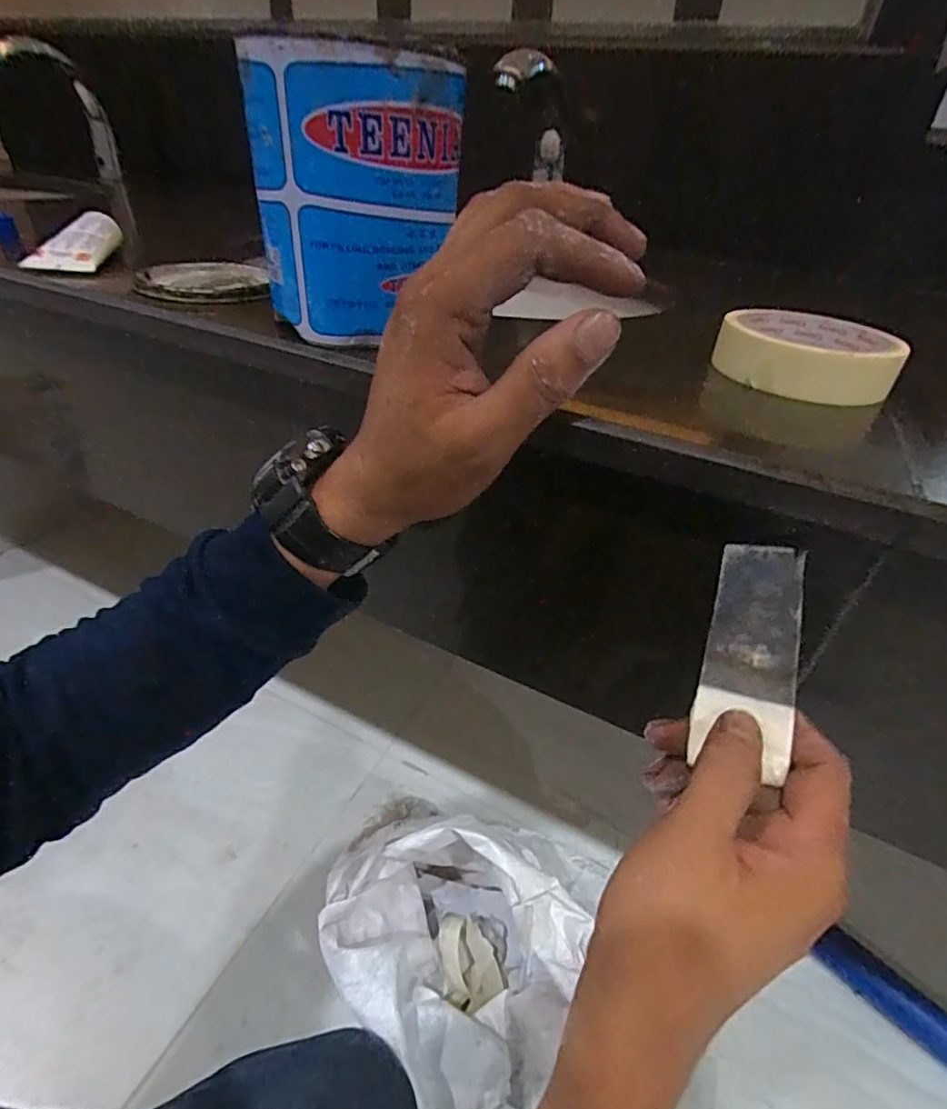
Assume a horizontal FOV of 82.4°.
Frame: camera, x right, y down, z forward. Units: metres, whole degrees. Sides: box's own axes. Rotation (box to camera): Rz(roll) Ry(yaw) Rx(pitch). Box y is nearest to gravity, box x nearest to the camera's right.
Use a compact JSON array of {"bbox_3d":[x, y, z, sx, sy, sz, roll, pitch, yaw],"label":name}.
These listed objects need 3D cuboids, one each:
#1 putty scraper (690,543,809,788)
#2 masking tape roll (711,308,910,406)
[{"bbox_3d":[0.120,0.043,0.234,0.036,0.093,0.004,10,-7,28],"label":"putty scraper"},{"bbox_3d":[0.184,-0.113,0.304,0.087,0.031,0.088,19,39,18],"label":"masking tape roll"}]

